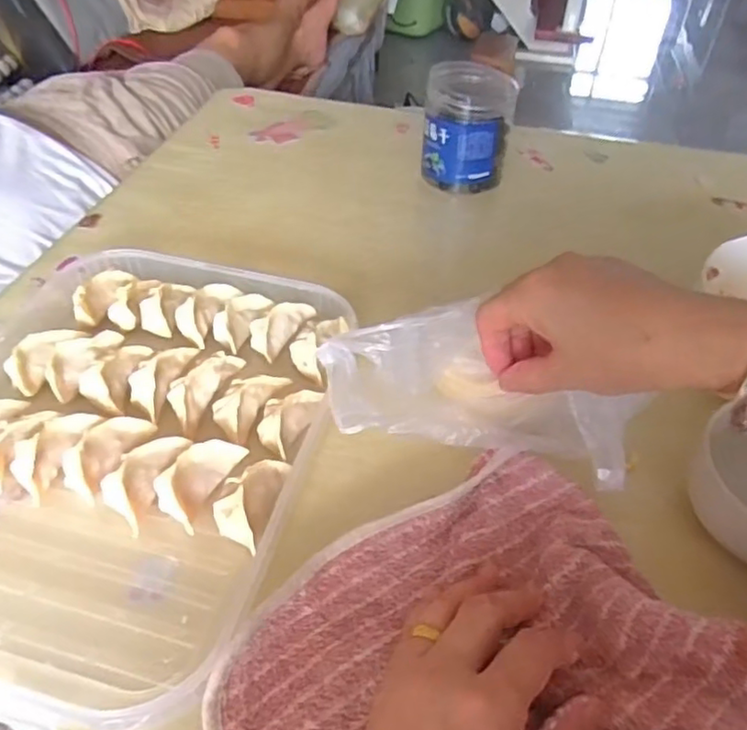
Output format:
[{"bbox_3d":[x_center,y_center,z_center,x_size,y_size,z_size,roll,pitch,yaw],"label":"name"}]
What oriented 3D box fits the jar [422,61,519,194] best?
[{"bbox_3d":[0.091,-0.231,0.630,0.085,0.099,0.072,6,45,3],"label":"jar"}]

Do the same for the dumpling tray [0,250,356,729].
[{"bbox_3d":[-0.155,0.039,0.394,0.232,0.033,0.300,12,46,9],"label":"dumpling tray"}]

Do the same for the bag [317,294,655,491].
[{"bbox_3d":[0.059,0.015,0.370,0.178,0.042,0.086,17,46,5],"label":"bag"}]

